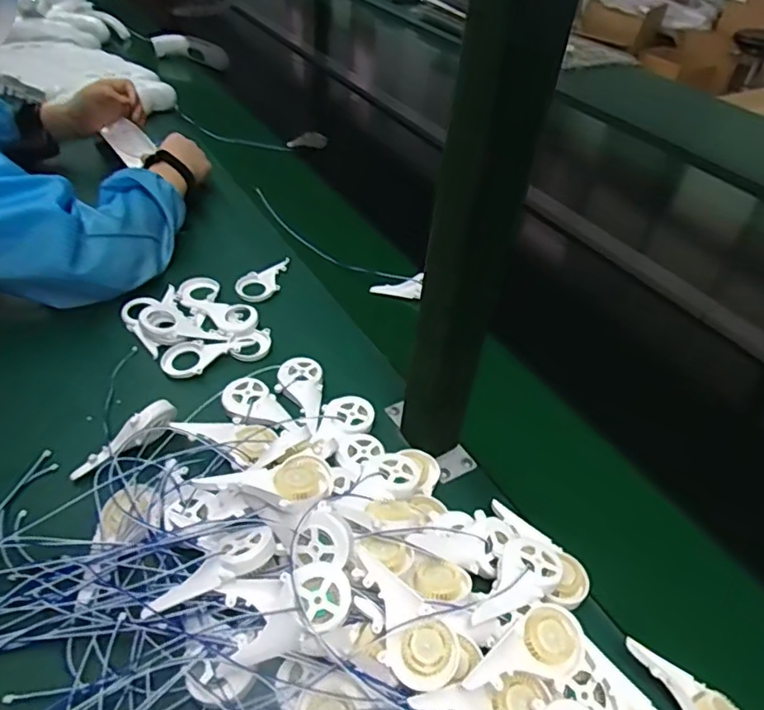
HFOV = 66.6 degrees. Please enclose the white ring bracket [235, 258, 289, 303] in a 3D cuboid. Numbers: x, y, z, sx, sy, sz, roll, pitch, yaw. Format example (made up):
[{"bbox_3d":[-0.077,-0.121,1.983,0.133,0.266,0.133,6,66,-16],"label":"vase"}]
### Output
[{"bbox_3d":[-0.138,-0.094,0.714,0.044,0.009,0.094,27,46,22],"label":"white ring bracket"}]

